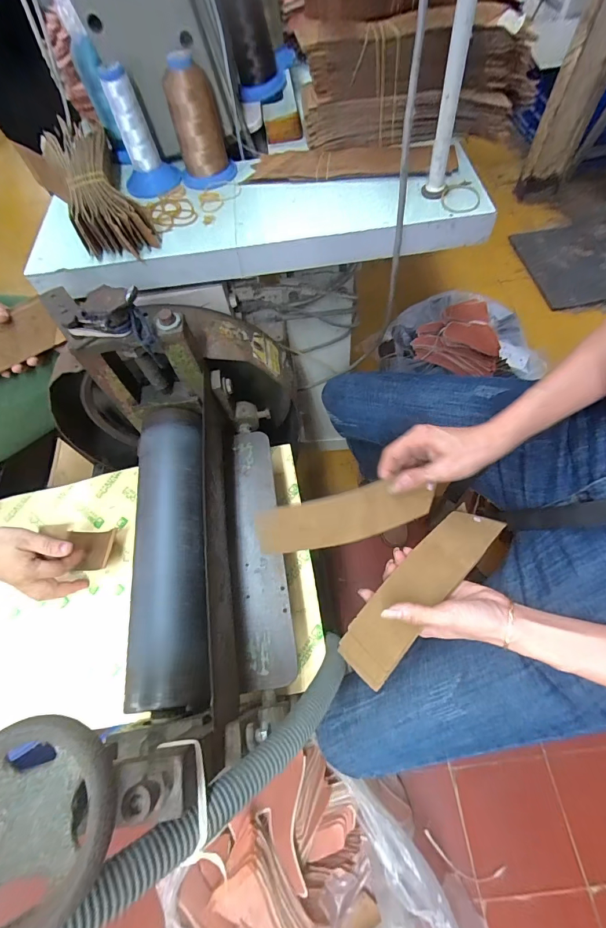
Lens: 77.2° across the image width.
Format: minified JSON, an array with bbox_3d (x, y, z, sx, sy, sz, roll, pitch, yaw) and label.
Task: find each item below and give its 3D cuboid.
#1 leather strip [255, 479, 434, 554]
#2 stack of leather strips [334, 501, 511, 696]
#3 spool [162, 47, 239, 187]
[{"bbox_3d":[0.051,0.053,0.402,0.196,0.056,0.013,-12,19,-15],"label":"leather strip"},{"bbox_3d":[0.137,0.126,0.421,0.240,0.033,0.070,-40,62,-19],"label":"stack of leather strips"},{"bbox_3d":[-0.126,-0.410,0.457,0.065,0.111,0.062,-13,64,-2],"label":"spool"}]

